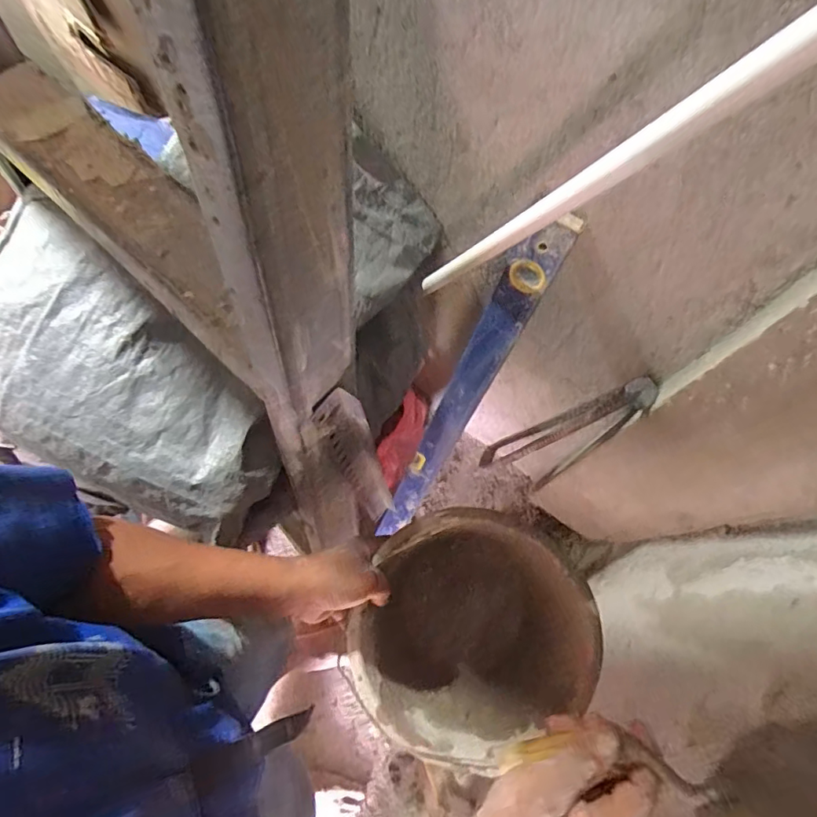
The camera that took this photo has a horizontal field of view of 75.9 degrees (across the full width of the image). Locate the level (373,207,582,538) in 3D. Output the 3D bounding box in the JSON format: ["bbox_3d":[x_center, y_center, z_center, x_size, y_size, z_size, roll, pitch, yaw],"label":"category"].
[{"bbox_3d":[0.054,0.033,0.804,0.049,0.782,0.033,41,55,13],"label":"level"}]

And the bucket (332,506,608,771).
[{"bbox_3d":[0.056,0.252,0.604,0.218,0.192,0.239,-1,73,2],"label":"bucket"}]

